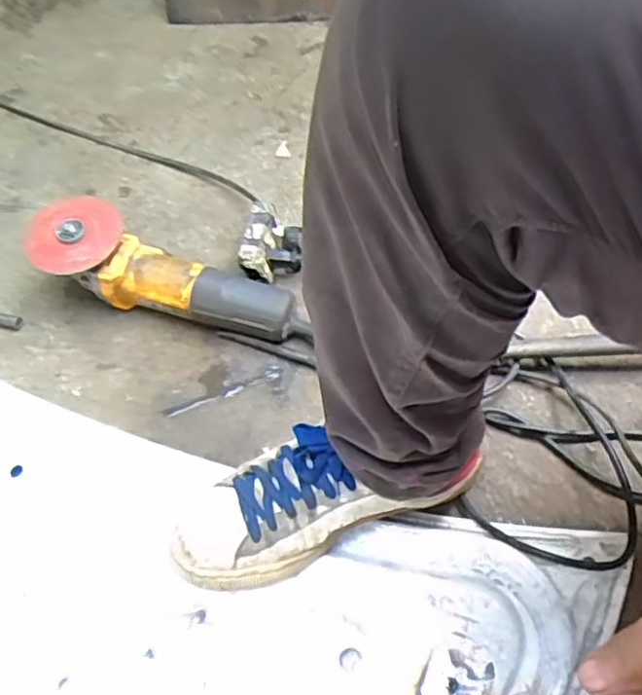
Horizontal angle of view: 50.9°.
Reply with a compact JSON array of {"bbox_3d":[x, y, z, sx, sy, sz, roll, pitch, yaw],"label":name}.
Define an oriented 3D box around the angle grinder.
[{"bbox_3d":[-0.170,-0.066,0.710,0.283,0.094,0.099,21,62,17],"label":"angle grinder"}]

